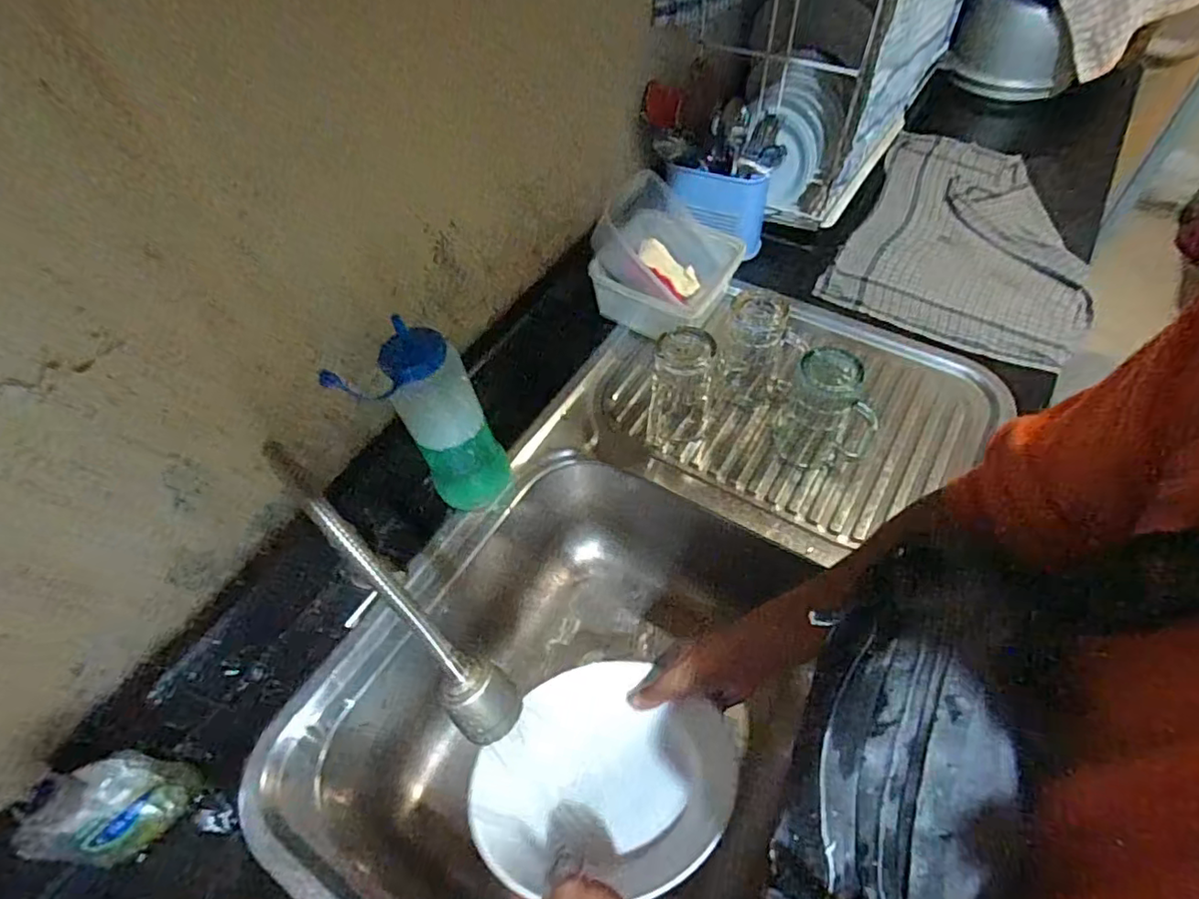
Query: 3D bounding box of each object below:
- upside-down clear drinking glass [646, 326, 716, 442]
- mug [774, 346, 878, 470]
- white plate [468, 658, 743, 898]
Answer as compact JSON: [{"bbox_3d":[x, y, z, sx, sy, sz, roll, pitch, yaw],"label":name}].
[{"bbox_3d":[0.093,-0.066,0.684,0.071,0.126,0.076,8,56,9],"label":"upside-down clear drinking glass"},{"bbox_3d":[0.250,-0.040,0.655,0.104,0.126,0.070,26,61,20],"label":"mug"},{"bbox_3d":[0.004,0.283,0.528,0.207,0.027,0.211,-3,33,2],"label":"white plate"}]

